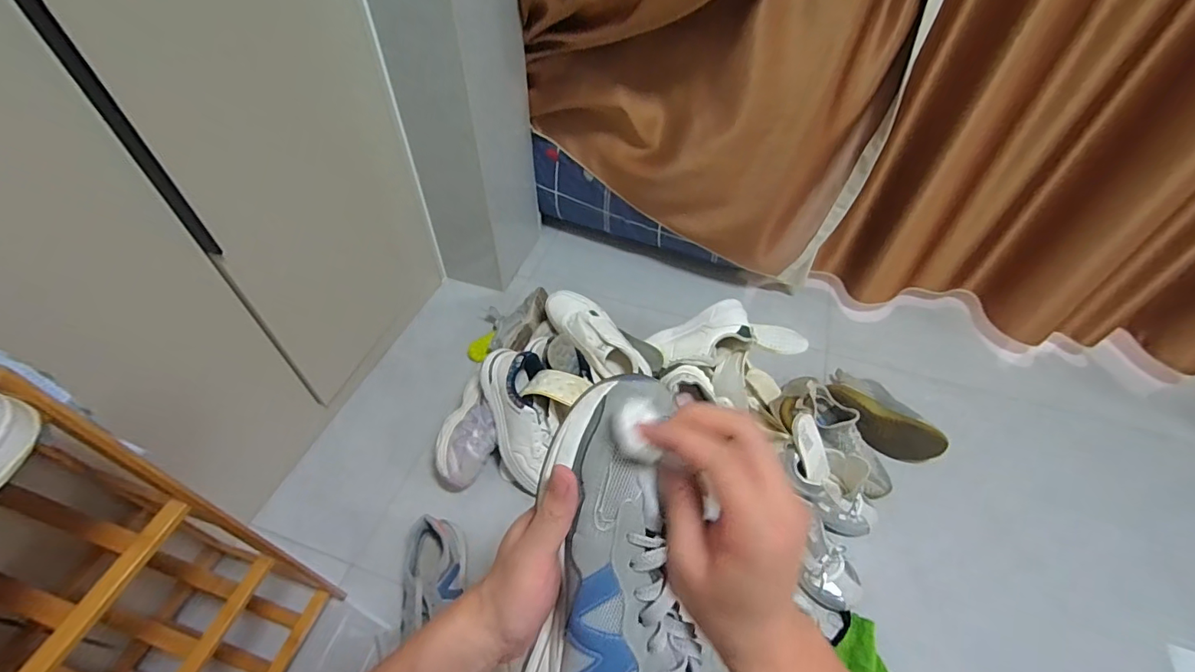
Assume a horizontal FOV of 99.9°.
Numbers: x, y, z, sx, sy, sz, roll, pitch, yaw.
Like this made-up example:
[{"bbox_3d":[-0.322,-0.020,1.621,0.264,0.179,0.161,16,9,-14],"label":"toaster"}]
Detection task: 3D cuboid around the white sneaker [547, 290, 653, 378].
[{"bbox_3d":[-0.004,0.003,1.090,0.100,0.081,0.268,-28,56,-22],"label":"white sneaker"}]

